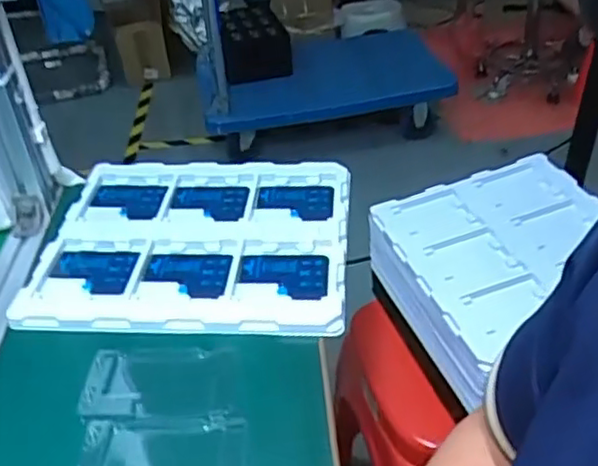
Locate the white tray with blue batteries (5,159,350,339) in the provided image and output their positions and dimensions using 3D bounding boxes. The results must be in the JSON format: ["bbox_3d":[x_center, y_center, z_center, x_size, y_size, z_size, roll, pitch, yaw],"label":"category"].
[{"bbox_3d":[-0.111,0.005,0.729,0.325,0.018,0.269,0,37,6],"label":"white tray with blue batteries"}]

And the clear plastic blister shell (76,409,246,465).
[{"bbox_3d":[-0.105,0.171,0.512,0.125,0.006,0.079,-5,37,0],"label":"clear plastic blister shell"}]

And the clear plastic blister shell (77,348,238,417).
[{"bbox_3d":[-0.119,0.128,0.576,0.129,0.009,0.075,-4,37,2],"label":"clear plastic blister shell"}]

